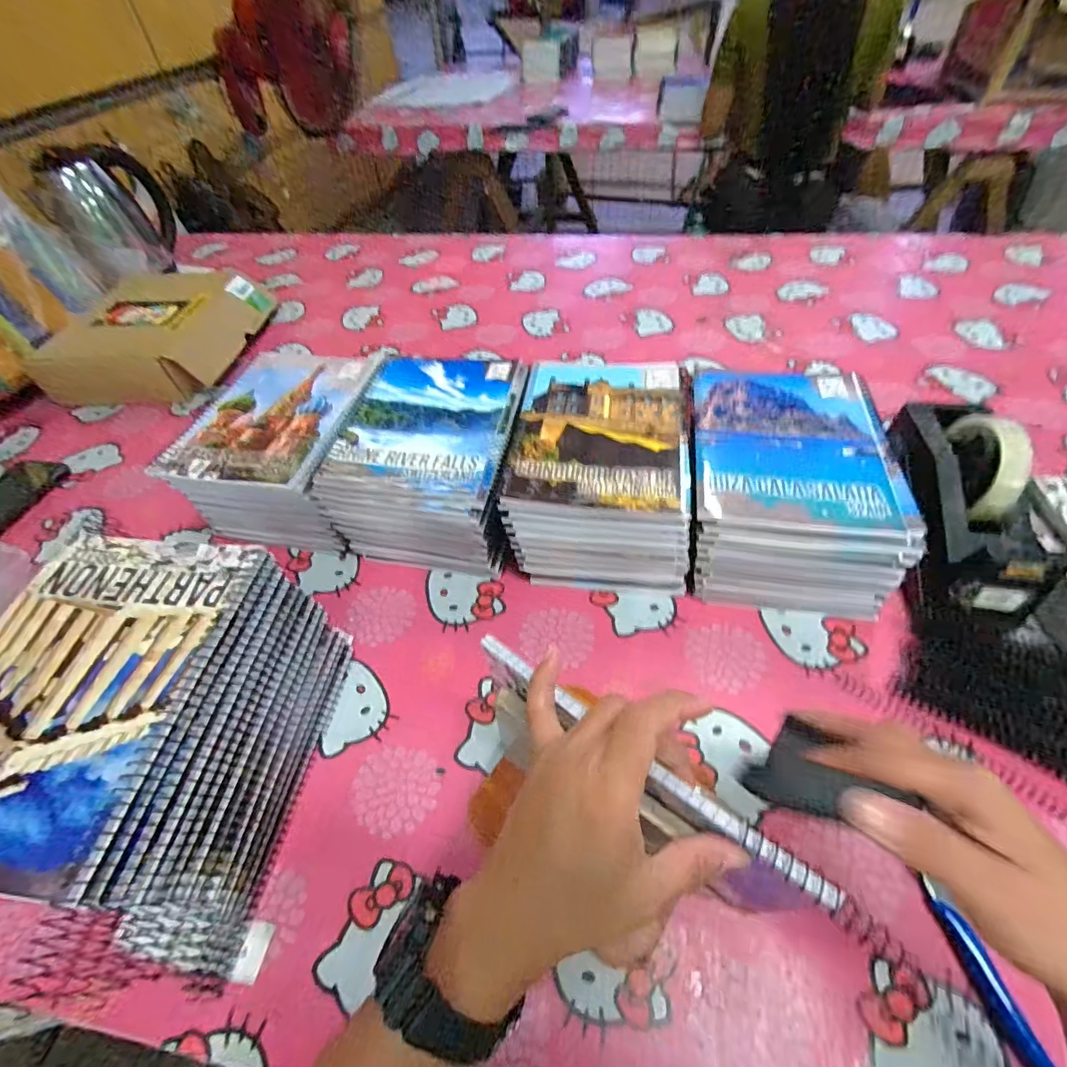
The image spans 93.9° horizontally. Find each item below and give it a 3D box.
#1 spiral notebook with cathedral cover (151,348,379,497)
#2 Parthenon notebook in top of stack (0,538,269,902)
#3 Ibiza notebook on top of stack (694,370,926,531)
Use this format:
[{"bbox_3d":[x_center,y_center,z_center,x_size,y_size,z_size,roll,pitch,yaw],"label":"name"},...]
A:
[{"bbox_3d":[-0.257,-0.126,0.504,0.155,0.014,0.204,4,52,9],"label":"spiral notebook with cathedral cover"},{"bbox_3d":[-0.267,0.083,0.289,0.144,0.012,0.194,3,52,8],"label":"Parthenon notebook in top of stack"},{"bbox_3d":[0.224,-0.081,0.433,0.159,0.010,0.188,5,52,9],"label":"Ibiza notebook on top of stack"}]

